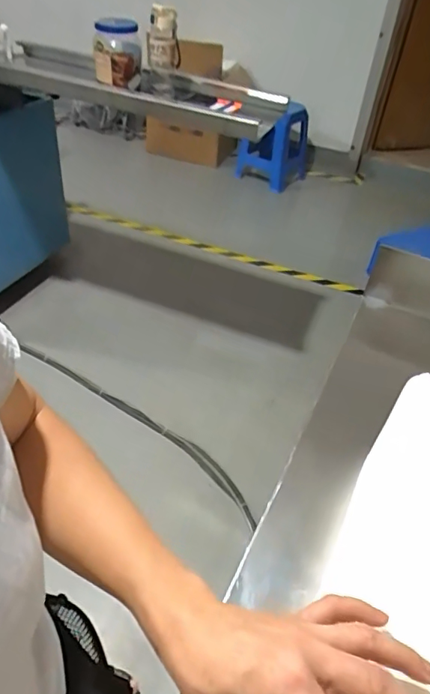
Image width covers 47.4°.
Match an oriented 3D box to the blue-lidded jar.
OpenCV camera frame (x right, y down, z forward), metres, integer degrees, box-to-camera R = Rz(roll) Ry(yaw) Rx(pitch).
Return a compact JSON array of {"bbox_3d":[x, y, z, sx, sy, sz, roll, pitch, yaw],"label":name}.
[{"bbox_3d":[-0.288,-0.861,1.443,0.137,0.165,0.129,3,42,-3],"label":"blue-lidded jar"}]

